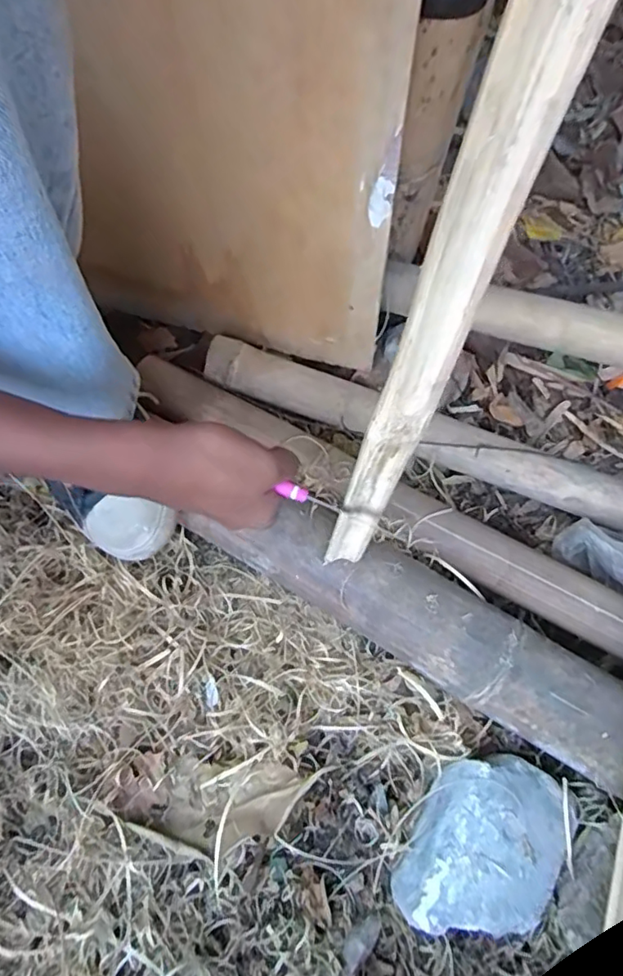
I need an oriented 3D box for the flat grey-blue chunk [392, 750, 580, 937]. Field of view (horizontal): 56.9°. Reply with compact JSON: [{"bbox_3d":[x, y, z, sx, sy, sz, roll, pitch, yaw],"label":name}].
[{"bbox_3d":[0.140,0.282,0.446,0.108,0.043,0.137,29,71,12],"label":"flat grey-blue chunk"}]

